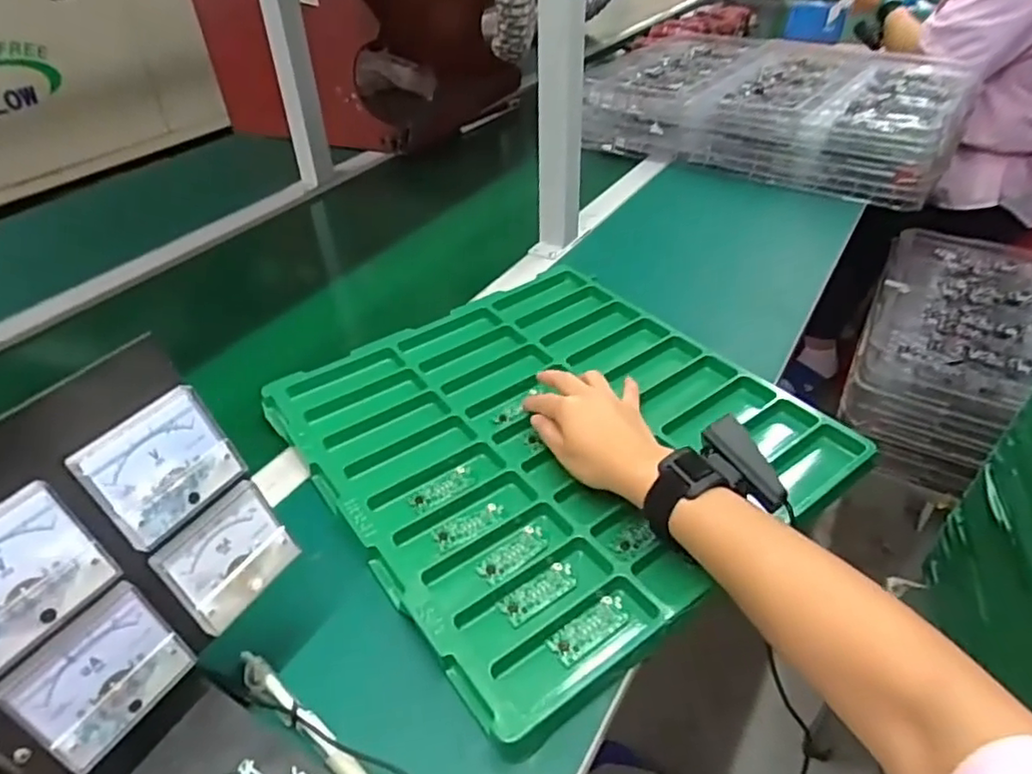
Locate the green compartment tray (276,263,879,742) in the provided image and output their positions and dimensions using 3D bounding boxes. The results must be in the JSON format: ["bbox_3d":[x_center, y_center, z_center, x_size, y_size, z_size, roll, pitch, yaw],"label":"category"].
[{"bbox_3d":[0.030,0.041,0.567,0.376,0.041,0.391,-27,44,-27],"label":"green compartment tray"}]

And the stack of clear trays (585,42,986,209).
[{"bbox_3d":[0.458,-0.499,1.139,0.575,0.111,0.460,22,45,28],"label":"stack of clear trays"}]

